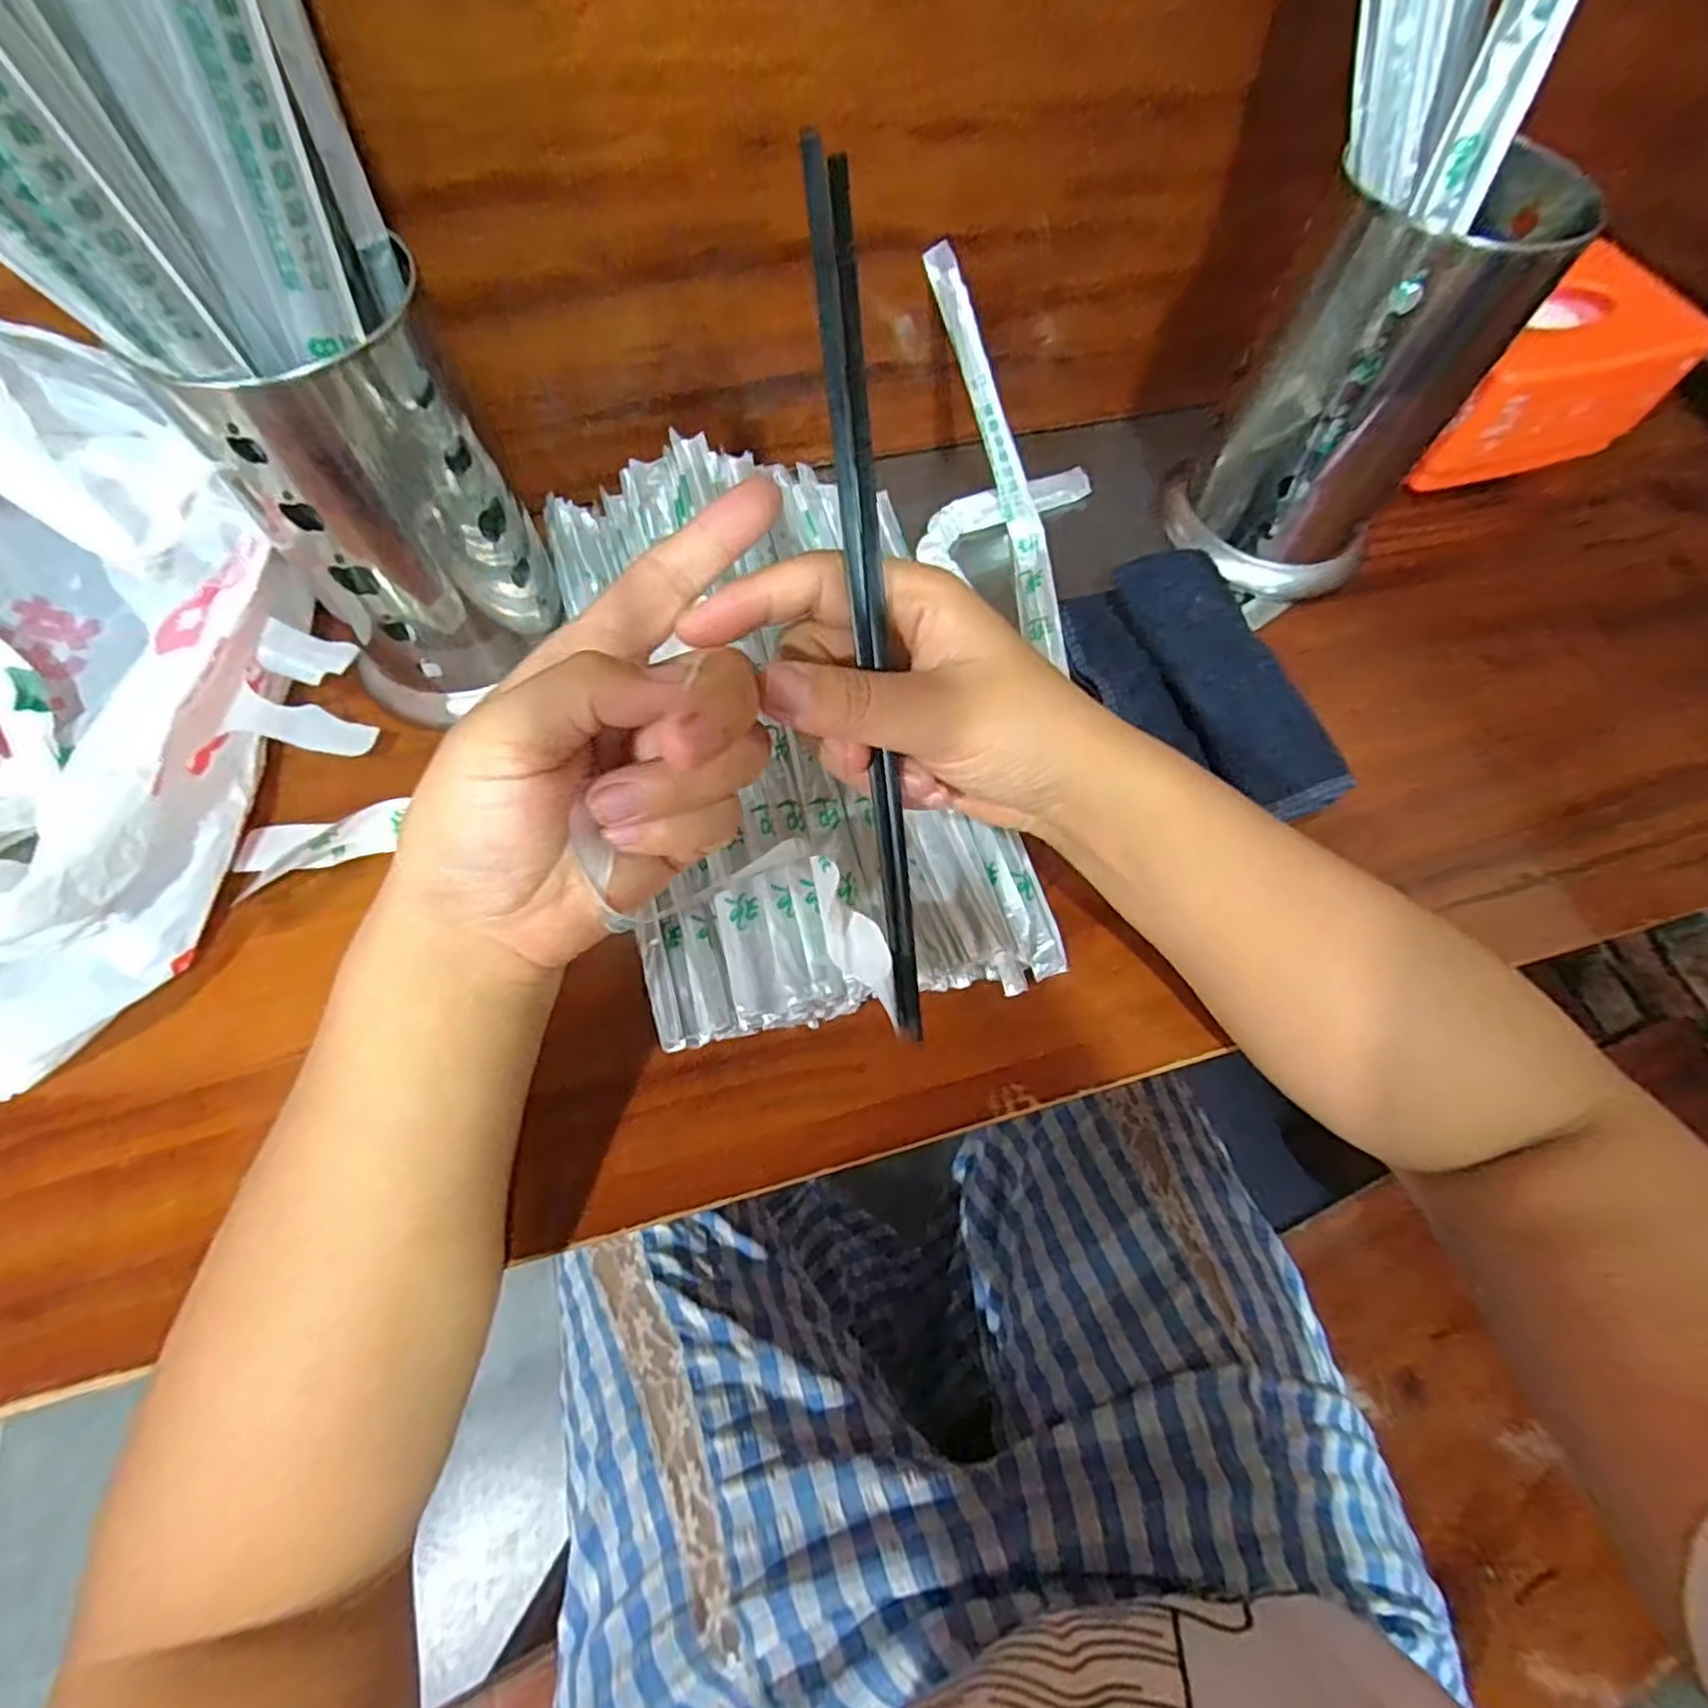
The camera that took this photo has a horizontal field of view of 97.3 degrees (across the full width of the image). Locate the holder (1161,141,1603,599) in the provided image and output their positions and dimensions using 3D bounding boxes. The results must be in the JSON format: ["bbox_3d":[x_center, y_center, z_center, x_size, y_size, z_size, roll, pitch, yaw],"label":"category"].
[{"bbox_3d":[0.244,-0.226,0.374,0.106,0.168,0.099,34,68,13],"label":"holder"}]

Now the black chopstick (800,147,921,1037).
[{"bbox_3d":[0.005,-0.065,0.237,0.010,0.008,0.261,-9,104,-6],"label":"black chopstick"}]

